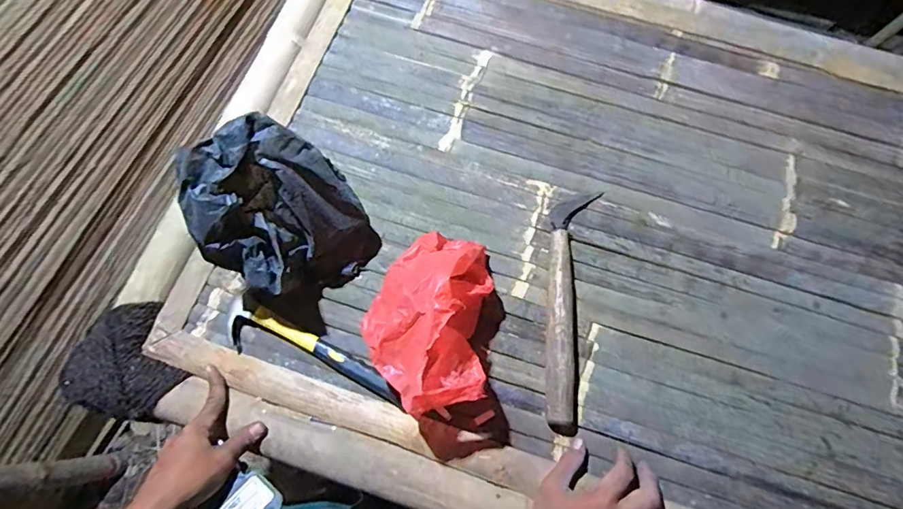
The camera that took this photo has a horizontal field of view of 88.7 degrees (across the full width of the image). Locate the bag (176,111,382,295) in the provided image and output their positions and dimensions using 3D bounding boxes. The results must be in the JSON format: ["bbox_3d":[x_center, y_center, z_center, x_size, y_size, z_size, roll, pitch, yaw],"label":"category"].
[{"bbox_3d":[-0.200,-0.040,0.551,0.182,0.197,0.142,-28,74,-10],"label":"bag"}]

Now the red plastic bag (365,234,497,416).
[{"bbox_3d":[-0.028,0.071,0.544,0.140,0.137,0.220,8,71,2],"label":"red plastic bag"}]

